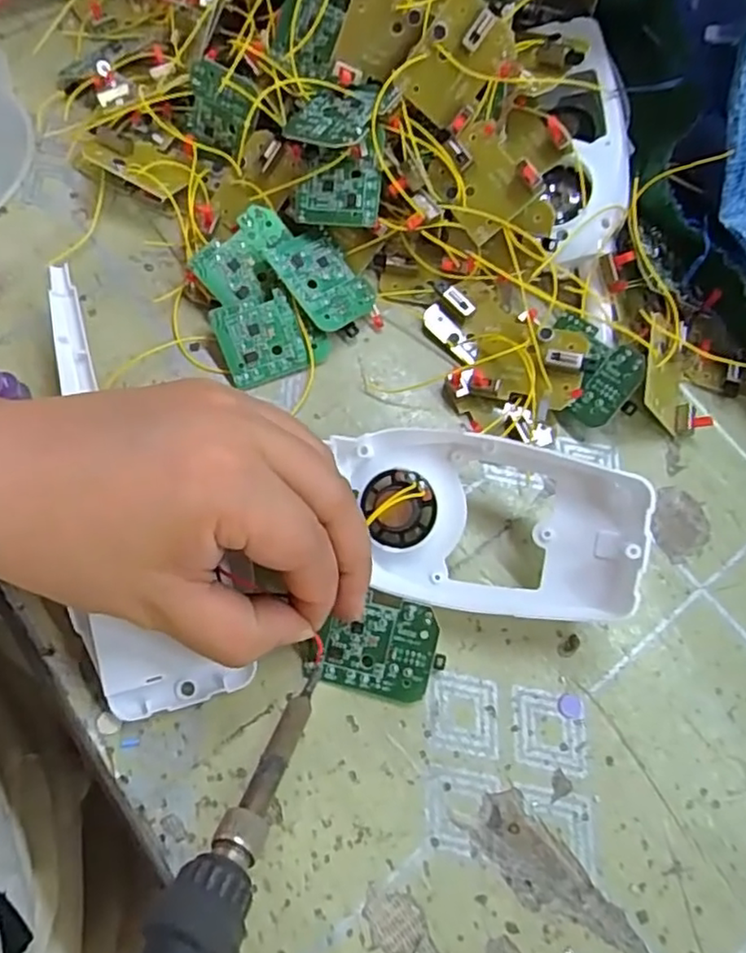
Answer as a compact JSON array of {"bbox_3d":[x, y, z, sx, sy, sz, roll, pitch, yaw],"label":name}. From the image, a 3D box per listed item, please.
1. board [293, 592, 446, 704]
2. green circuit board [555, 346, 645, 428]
[{"bbox_3d":[0.000,0.058,0.224,0.046,0.004,0.033,14,88,4],"label":"board"},{"bbox_3d":[0.091,-0.034,0.254,0.018,0.004,0.036,42,101,10],"label":"green circuit board"}]

